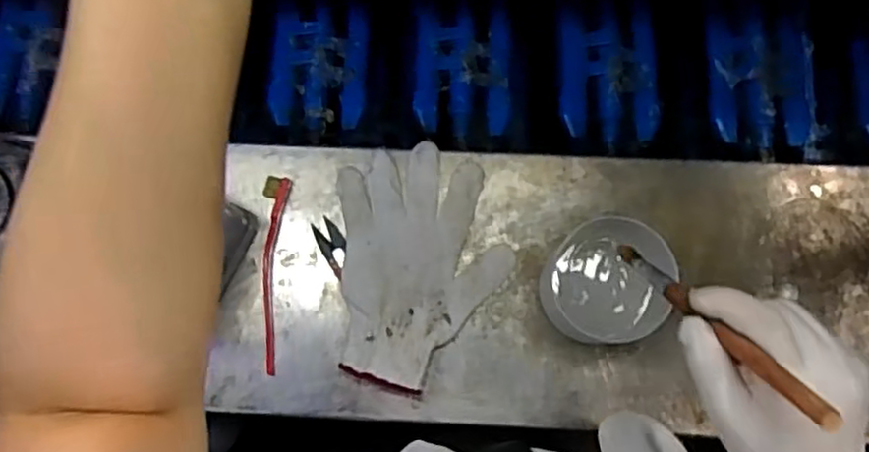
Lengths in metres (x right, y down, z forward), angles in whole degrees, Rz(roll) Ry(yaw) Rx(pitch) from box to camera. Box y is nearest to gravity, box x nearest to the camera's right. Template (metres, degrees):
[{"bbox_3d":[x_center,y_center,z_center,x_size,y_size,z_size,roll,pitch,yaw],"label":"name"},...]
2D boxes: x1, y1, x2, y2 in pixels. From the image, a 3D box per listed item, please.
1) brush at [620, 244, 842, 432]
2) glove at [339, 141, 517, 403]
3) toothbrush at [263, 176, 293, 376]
[{"bbox_3d":[0.146,0.048,0.371,0.011,0.186,0.009,-23,112,-4],"label":"brush"},{"bbox_3d":[-0.009,0.033,0.582,0.139,0.021,0.198,-3,79,0],"label":"glove"},{"bbox_3d":[-0.137,0.041,0.584,0.022,0.014,0.168,-1,79,0],"label":"toothbrush"}]

